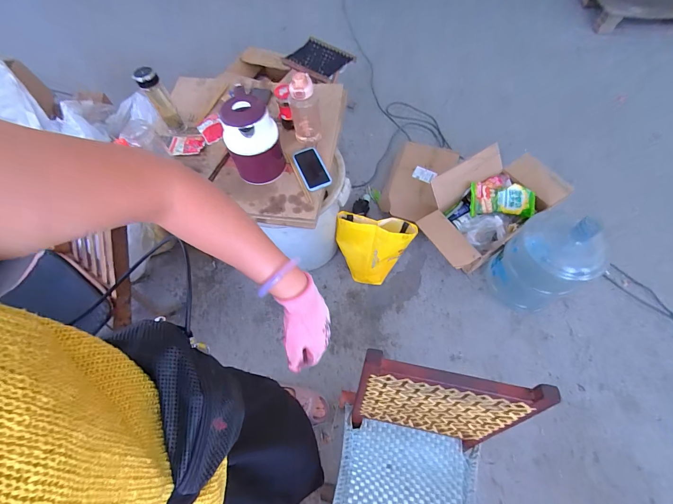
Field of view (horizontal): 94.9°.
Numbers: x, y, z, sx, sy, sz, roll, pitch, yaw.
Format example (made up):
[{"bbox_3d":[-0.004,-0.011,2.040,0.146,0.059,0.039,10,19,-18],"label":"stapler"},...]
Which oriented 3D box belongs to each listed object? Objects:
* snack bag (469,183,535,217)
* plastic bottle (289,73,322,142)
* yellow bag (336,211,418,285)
[{"bbox_3d":[0.658,-0.209,1.227,0.232,0.052,0.135,2,84,17],"label":"snack bag"},{"bbox_3d":[-0.103,-0.461,0.985,0.090,0.232,0.085,-8,62,-1],"label":"plastic bottle"},{"bbox_3d":[0.139,-0.002,1.250,0.298,0.289,0.184,13,64,10],"label":"yellow bag"}]

